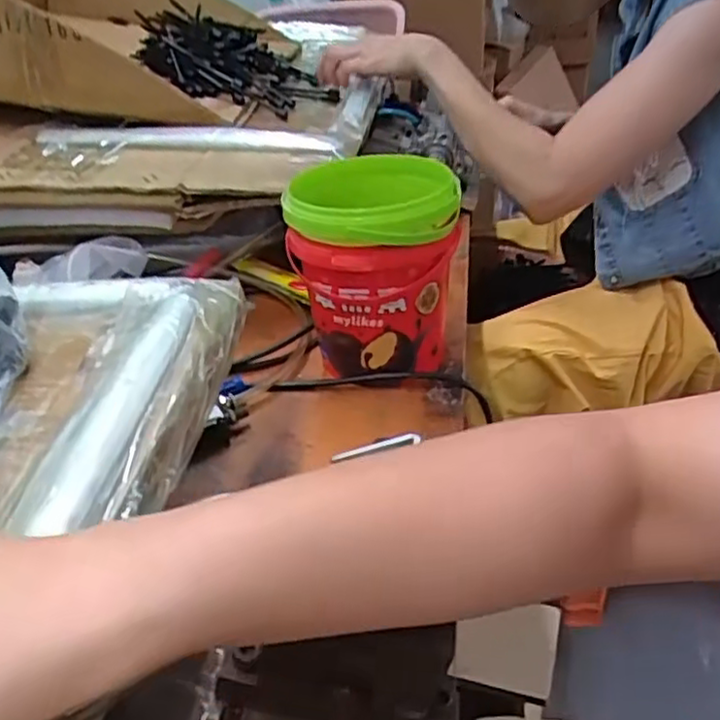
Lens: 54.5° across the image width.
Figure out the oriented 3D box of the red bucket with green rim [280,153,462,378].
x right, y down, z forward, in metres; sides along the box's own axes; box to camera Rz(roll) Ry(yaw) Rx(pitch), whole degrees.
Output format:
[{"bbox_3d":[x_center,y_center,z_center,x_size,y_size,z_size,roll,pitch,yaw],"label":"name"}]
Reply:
[{"bbox_3d":[0.016,-0.082,0.579,0.125,0.145,0.146,-3,32,7],"label":"red bucket with green rim"}]

